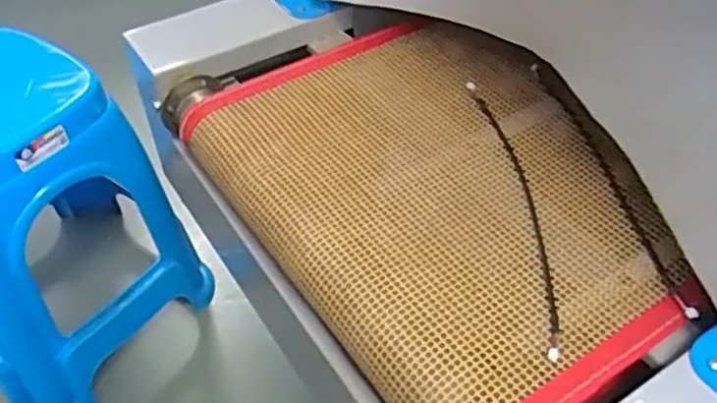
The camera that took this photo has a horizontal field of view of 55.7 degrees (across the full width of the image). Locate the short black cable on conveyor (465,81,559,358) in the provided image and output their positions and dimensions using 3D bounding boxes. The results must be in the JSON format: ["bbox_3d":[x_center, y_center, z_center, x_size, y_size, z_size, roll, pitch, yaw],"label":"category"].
[{"bbox_3d":[0.121,-0.002,0.514,0.027,0.011,0.275,-5,48,-1],"label":"short black cable on conveyor"}]

